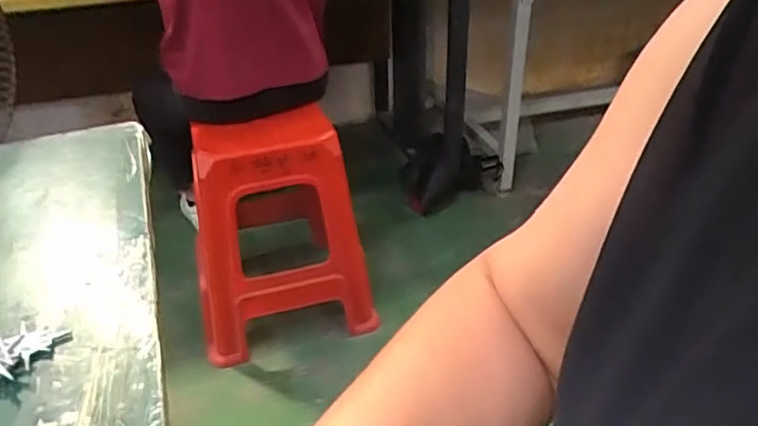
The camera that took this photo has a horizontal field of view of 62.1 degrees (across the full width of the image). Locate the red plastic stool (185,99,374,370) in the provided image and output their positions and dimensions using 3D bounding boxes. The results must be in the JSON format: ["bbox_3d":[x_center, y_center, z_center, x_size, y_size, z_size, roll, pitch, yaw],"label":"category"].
[{"bbox_3d":[-0.263,0.003,1.476,0.384,0.496,0.390,-14,32,-17],"label":"red plastic stool"}]

